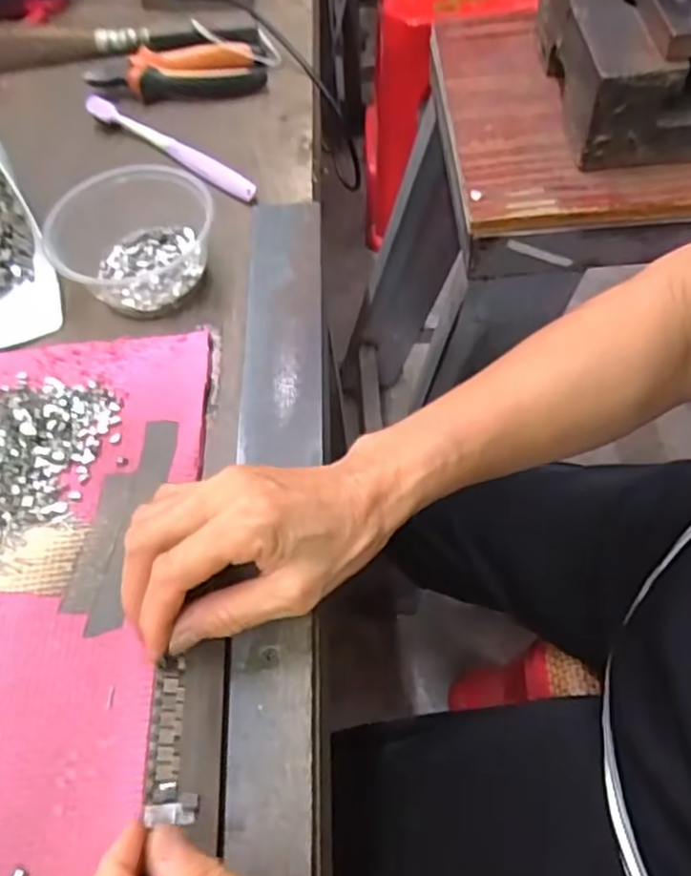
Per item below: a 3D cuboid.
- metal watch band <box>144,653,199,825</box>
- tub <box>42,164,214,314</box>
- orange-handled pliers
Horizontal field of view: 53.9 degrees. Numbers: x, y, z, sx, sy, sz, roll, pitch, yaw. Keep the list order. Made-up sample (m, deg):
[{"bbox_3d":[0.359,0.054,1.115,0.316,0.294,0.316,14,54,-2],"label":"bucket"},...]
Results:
[{"bbox_3d":[-0.076,0.130,0.297,0.019,0.009,0.067,-9,60,-1],"label":"metal watch band"},{"bbox_3d":[-0.140,-0.133,0.453,0.107,0.051,0.091,-28,61,-12],"label":"tub"},{"bbox_3d":[-0.144,-0.312,0.578,0.145,0.027,0.041,-9,58,0],"label":"orange-handled pliers"}]

